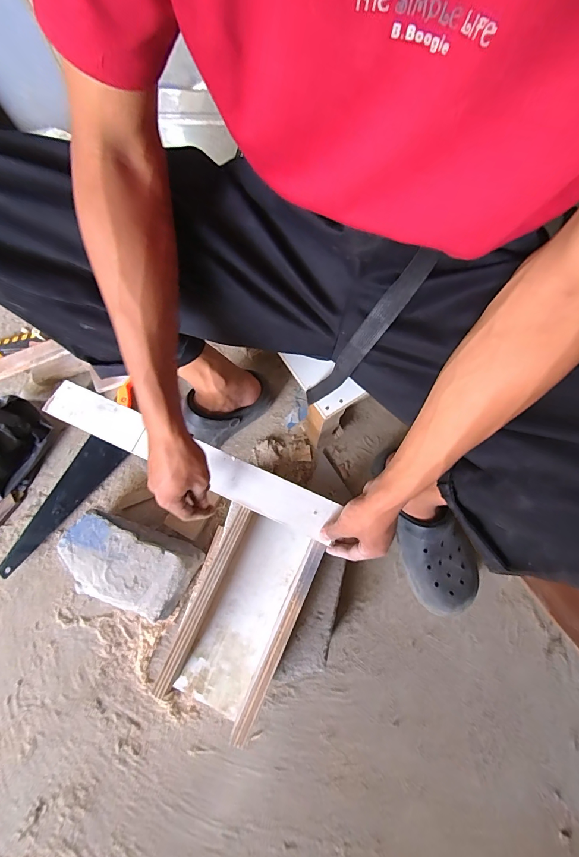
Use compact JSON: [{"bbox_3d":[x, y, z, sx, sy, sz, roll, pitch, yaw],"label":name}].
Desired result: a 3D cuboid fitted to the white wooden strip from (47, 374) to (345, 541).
[{"bbox_3d":[-0.155,0.040,0.536,0.459,0.010,0.060,23,76,7],"label":"white wooden strip"}]

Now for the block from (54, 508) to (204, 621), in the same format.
[{"bbox_3d":[-0.265,0.226,0.609,0.209,0.073,0.117,19,74,7],"label":"block"}]

